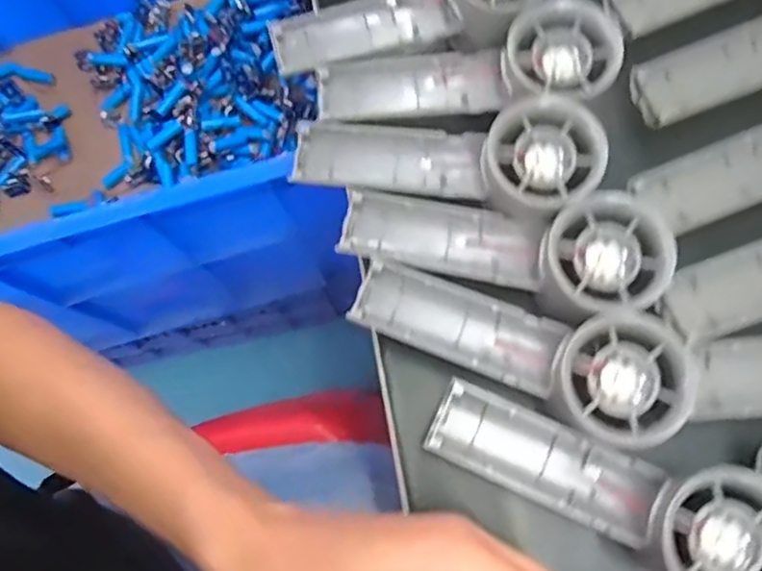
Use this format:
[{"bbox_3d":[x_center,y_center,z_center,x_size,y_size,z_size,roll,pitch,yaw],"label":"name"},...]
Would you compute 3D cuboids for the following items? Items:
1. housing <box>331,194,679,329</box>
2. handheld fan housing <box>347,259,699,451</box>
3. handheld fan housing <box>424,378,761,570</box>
[{"bbox_3d":[0.059,-0.019,0.327,0.157,0.033,0.055,10,74,19],"label":"housing"},{"bbox_3d":[0.065,0.027,0.310,0.158,0.028,0.054,19,75,22],"label":"handheld fan housing"},{"bbox_3d":[0.102,0.093,0.295,0.162,0.037,0.058,21,75,21],"label":"handheld fan housing"}]

